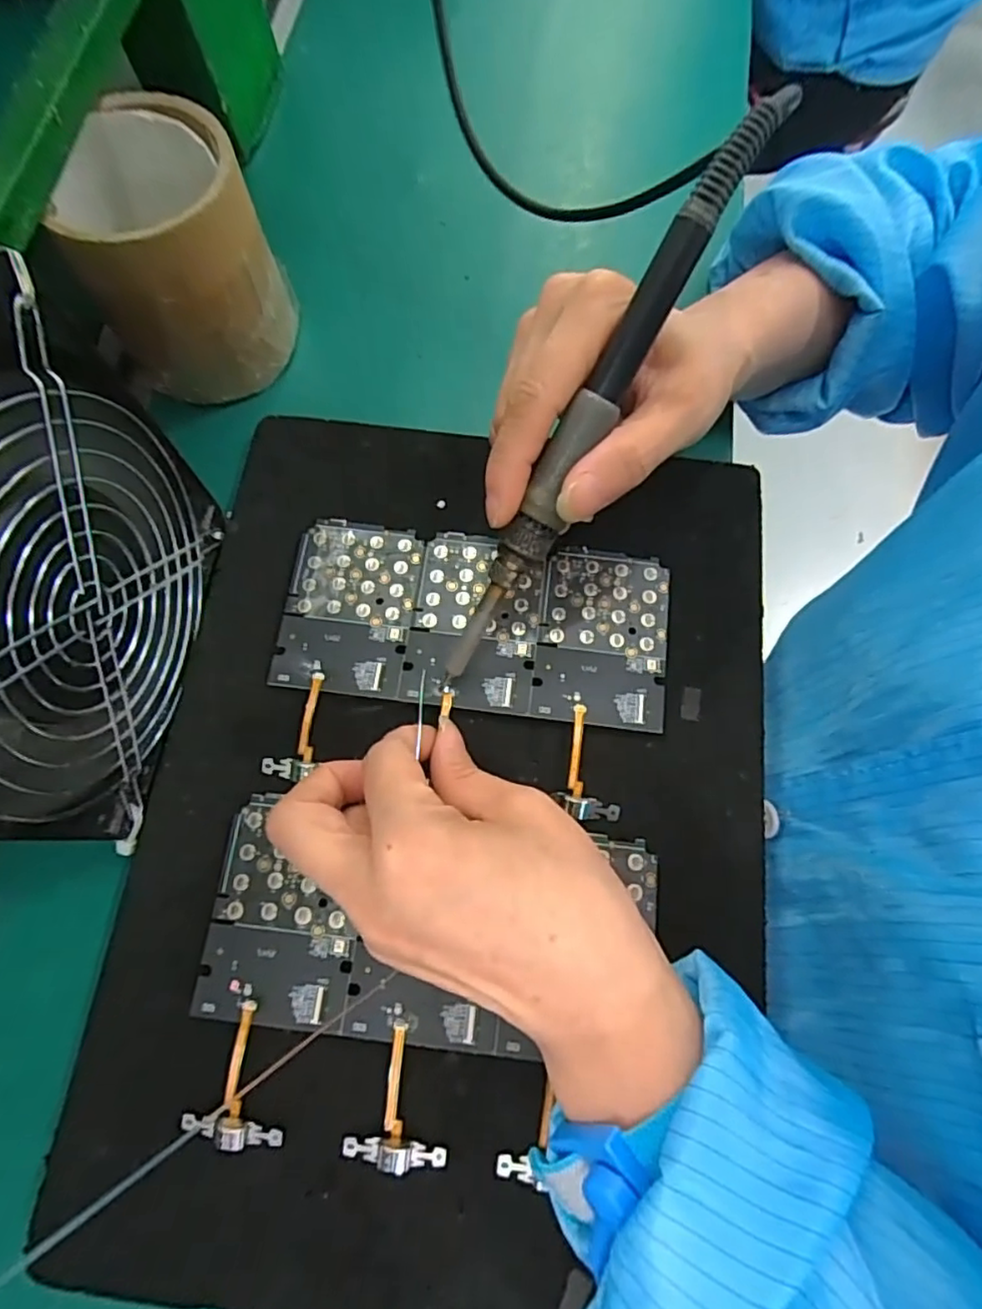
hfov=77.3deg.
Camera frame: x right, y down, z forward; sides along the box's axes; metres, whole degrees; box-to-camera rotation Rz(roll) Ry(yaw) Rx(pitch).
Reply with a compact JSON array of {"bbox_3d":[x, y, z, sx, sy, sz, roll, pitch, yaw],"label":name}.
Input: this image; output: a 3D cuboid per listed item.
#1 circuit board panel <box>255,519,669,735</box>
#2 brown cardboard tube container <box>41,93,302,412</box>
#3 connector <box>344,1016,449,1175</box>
[{"bbox_3d":[-0.007,-0.015,0.269,0.165,0.004,0.078,8,72,2],"label":"circuit board panel"},{"bbox_3d":[-0.143,-0.185,0.285,0.081,0.085,0.088,-21,74,-7],"label":"brown cardboard tube container"},{"bbox_3d":[-0.029,0.157,0.218,0.035,0.004,0.044,13,73,3],"label":"connector"}]

